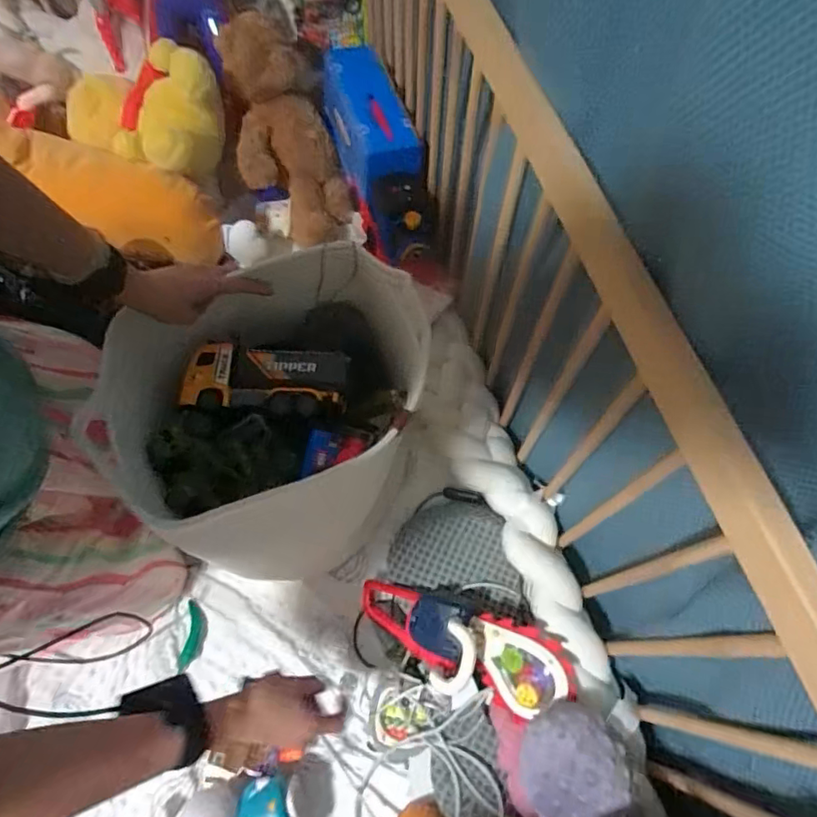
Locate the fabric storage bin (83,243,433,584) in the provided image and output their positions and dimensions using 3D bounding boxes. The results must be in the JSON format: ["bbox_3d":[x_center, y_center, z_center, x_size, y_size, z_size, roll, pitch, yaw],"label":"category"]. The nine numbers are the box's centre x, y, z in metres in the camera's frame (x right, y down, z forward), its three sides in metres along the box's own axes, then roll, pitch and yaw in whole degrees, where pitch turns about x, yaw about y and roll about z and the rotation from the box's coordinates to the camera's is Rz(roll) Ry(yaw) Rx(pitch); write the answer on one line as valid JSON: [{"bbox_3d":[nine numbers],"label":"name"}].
[{"bbox_3d":[-0.165,0.019,0.696,0.365,0.253,0.335,-1,65,-2],"label":"fabric storage bin"}]

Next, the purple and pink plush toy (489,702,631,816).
[{"bbox_3d":[0.166,0.387,0.590,0.115,0.115,0.124,-6,65,-4],"label":"purple and pink plush toy"}]

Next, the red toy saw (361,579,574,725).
[{"bbox_3d":[0.059,0.303,0.695,0.296,0.082,0.106,13,64,26],"label":"red toy saw"}]

